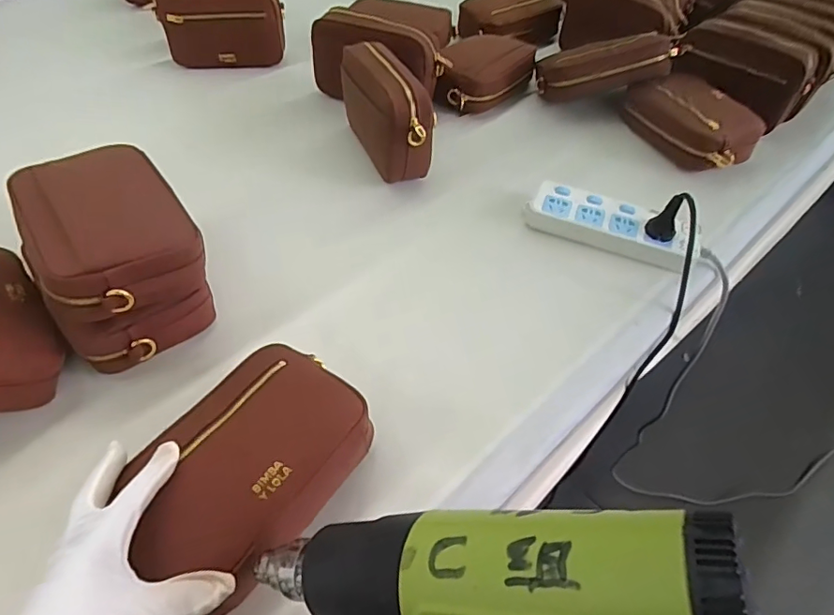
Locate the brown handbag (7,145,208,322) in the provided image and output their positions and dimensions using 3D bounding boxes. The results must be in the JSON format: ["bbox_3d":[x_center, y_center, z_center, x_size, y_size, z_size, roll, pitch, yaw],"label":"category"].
[{"bbox_3d":[-0.289,-0.075,0.496,0.130,0.069,0.188,-28,56,-25],"label":"brown handbag"}]

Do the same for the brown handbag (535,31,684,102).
[{"bbox_3d":[0.293,-0.372,0.802,0.215,0.066,0.105,-7,47,15],"label":"brown handbag"}]

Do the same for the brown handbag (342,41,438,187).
[{"bbox_3d":[-0.037,-0.259,0.701,0.073,0.114,0.177,-15,51,-16],"label":"brown handbag"}]

